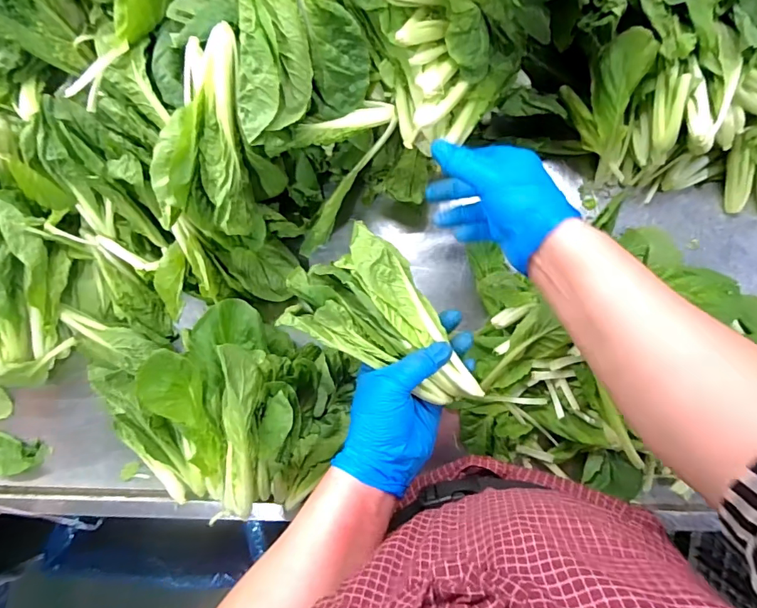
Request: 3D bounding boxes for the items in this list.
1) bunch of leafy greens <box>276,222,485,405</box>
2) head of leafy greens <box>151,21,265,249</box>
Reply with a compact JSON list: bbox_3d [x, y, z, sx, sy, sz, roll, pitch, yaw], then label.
[{"bbox_3d":[0.014,0.007,0.377,0.171,0.047,0.099,27,88,7],"label":"bunch of leafy greens"},{"bbox_3d":[-0.151,-0.139,0.402,0.072,0.072,0.181,4,109,6],"label":"head of leafy greens"}]

